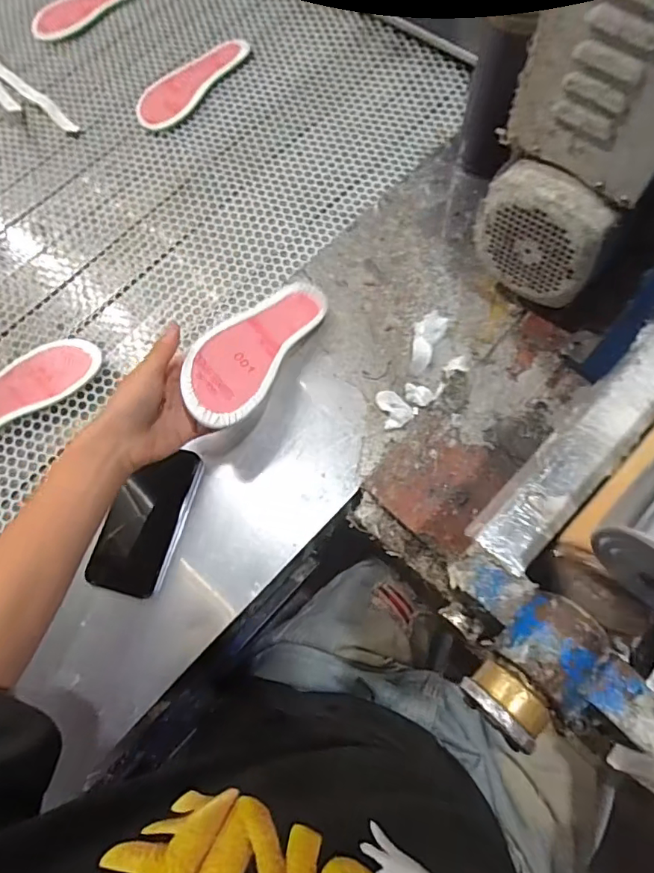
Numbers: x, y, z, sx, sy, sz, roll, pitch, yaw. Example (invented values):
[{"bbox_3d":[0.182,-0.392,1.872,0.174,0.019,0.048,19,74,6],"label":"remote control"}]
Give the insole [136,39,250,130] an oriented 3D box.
[{"bbox_3d":[-0.217,-0.564,0.806,0.083,0.016,0.215,35,75,14],"label":"insole"}]

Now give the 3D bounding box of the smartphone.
[{"bbox_3d":[-0.189,0.087,0.539,0.074,0.012,0.154,16,72,9],"label":"smartphone"}]

